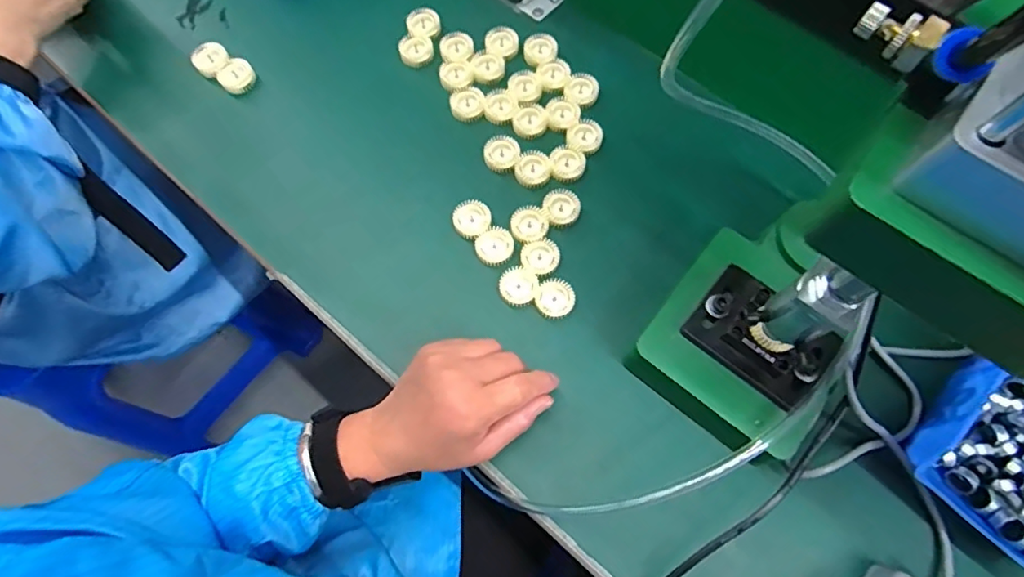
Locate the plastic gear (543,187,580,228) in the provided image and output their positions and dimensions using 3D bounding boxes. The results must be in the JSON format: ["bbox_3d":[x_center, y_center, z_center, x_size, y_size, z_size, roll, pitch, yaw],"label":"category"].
[{"bbox_3d":[0.042,-0.069,0.464,0.031,0.006,0.032,0,70,0],"label":"plastic gear"}]

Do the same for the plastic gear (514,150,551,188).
[{"bbox_3d":[0.018,-0.104,0.474,0.030,0.007,0.030,-23,71,-8],"label":"plastic gear"}]

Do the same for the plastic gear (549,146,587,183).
[{"bbox_3d":[0.049,-0.110,0.478,0.031,0.006,0.033,-7,70,-2],"label":"plastic gear"}]

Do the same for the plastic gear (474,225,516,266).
[{"bbox_3d":[-0.014,-0.035,0.449,0.032,0.004,0.031,0,70,0],"label":"plastic gear"}]

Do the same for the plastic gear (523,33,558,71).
[{"bbox_3d":[0.028,-0.228,0.520,0.032,0.011,0.029,-20,71,-7],"label":"plastic gear"}]

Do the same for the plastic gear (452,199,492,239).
[{"bbox_3d":[-0.033,-0.059,0.458,0.031,0.004,0.033,0,70,0],"label":"plastic gear"}]

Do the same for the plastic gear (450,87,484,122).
[{"bbox_3d":[-0.041,-0.169,0.500,0.031,0.009,0.030,0,70,0],"label":"plastic gear"}]

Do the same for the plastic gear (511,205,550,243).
[{"bbox_3d":[0.015,-0.055,0.457,0.031,0.004,0.034,0,70,0],"label":"plastic gear"}]

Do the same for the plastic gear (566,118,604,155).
[{"bbox_3d":[0.065,-0.135,0.487,0.032,0.009,0.030,0,70,0],"label":"plastic gear"}]

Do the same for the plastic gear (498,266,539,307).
[{"bbox_3d":[0.005,-0.003,0.437,0.031,0.005,0.031,0,70,0],"label":"plastic gear"}]

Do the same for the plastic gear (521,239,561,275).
[{"bbox_3d":[0.024,-0.027,0.446,0.031,0.004,0.030,0,70,0],"label":"plastic gear"}]

